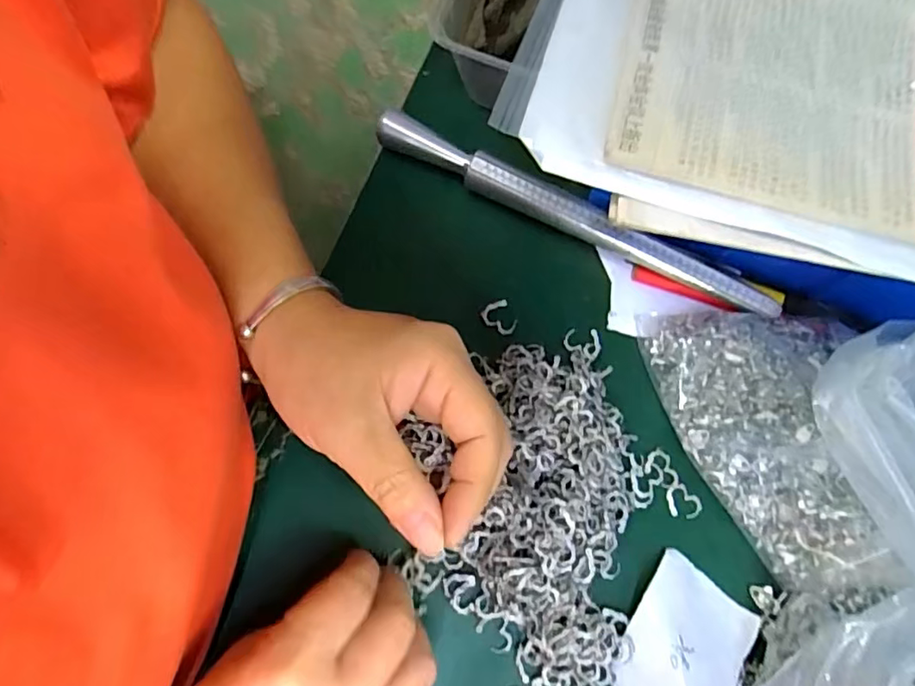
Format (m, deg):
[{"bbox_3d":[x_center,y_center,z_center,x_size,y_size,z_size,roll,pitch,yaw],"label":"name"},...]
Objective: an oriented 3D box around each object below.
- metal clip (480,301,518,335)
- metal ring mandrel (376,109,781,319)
[{"bbox_3d":[0.023,-0.013,0.310,0.016,0.006,0.018,-31,76,-10],"label":"metal clip"},{"bbox_3d":[0.061,-0.072,0.317,0.235,0.023,0.015,28,75,7],"label":"metal ring mandrel"}]

